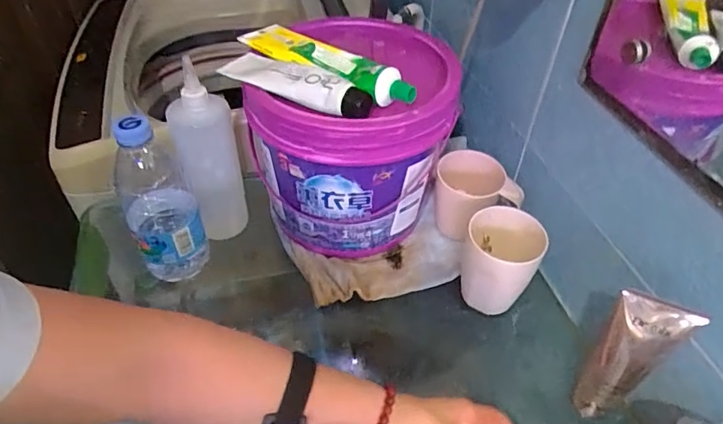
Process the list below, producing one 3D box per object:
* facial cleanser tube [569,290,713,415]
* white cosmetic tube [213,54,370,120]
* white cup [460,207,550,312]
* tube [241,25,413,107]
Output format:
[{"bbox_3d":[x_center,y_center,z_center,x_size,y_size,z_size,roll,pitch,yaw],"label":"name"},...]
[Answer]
[{"bbox_3d":[0.224,0.128,0.430,0.051,0.167,0.030,33,52,27],"label":"facial cleanser tube"},{"bbox_3d":[-0.063,-0.127,0.488,0.165,0.025,0.045,26,49,22],"label":"white cosmetic tube"},{"bbox_3d":[0.144,0.055,0.529,0.071,0.093,0.077,1,44,-1],"label":"white cup"},{"bbox_3d":[-0.037,-0.155,0.511,0.211,0.026,0.055,34,53,28],"label":"tube"}]

